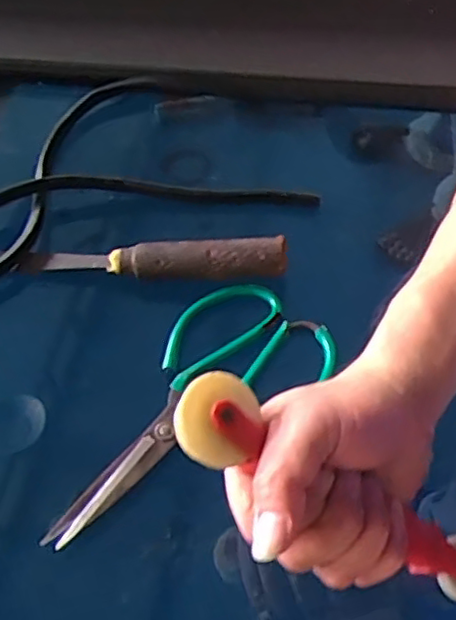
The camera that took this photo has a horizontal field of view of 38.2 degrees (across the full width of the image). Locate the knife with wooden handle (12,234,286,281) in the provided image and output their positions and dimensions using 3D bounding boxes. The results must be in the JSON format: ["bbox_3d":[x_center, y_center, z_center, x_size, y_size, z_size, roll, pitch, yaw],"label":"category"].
[{"bbox_3d":[-0.060,-0.039,0.491,0.200,0.030,0.021,3,57,5],"label":"knife with wooden handle"}]

